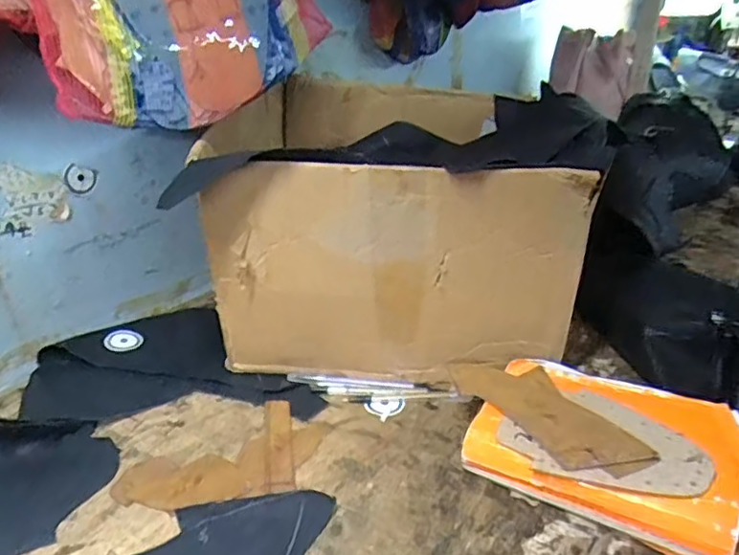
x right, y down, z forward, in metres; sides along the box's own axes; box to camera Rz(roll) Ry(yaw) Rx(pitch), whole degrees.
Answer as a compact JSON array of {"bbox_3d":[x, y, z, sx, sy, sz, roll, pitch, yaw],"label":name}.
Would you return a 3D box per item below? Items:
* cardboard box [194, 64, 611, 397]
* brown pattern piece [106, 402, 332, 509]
[{"bbox_3d":[0.017,-0.064,0.688,0.349,0.269,0.326,0,26,-1],"label":"cardboard box"},{"bbox_3d":[-0.119,0.162,0.522,0.175,0.009,0.102,-19,32,-34],"label":"brown pattern piece"}]

